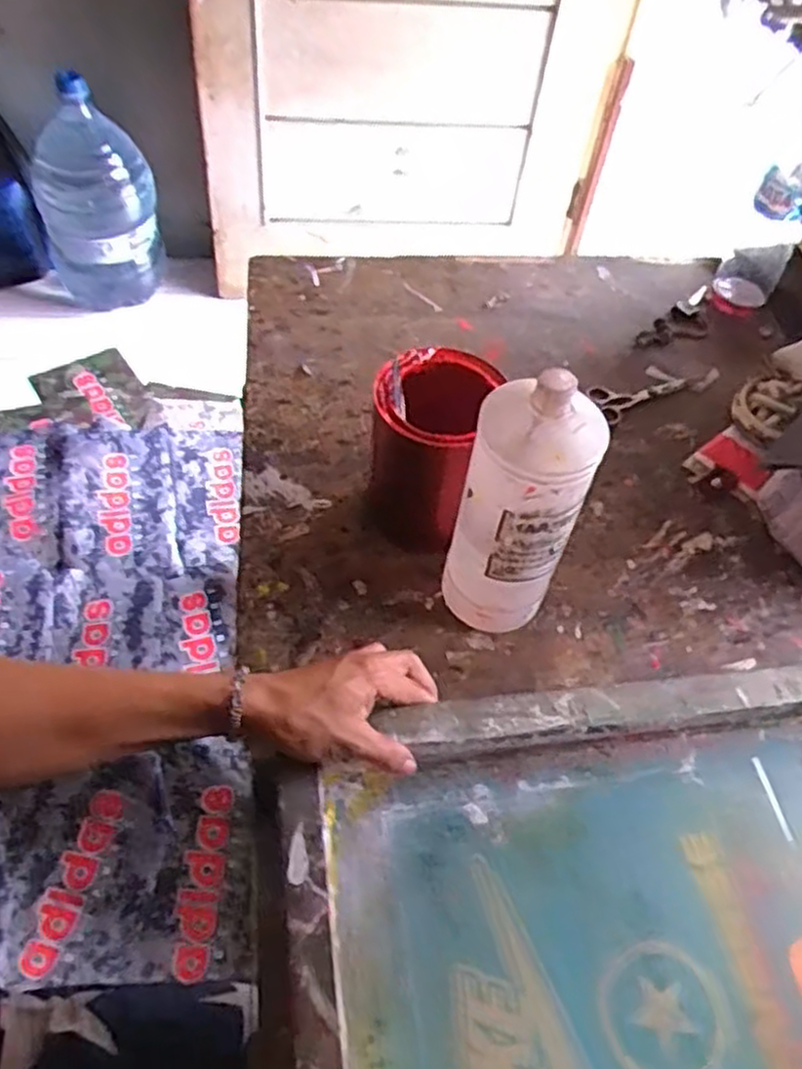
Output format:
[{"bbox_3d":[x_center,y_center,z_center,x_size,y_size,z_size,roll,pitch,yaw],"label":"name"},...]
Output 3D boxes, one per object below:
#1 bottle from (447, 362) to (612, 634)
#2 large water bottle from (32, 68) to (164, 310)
[{"bbox_3d":[0.082,-0.013,0.564,0.082,0.237,0.076,19,52,8],"label":"bottle"},{"bbox_3d":[-0.643,-0.704,1.667,0.215,0.441,0.201,4,52,-4],"label":"large water bottle"}]

